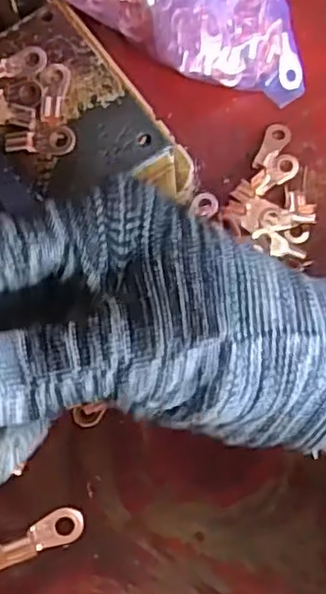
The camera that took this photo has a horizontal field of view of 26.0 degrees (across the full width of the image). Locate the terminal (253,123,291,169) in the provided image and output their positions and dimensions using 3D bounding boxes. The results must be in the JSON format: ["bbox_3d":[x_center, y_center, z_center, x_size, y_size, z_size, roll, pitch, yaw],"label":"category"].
[{"bbox_3d":[0.051,-0.071,0.330,0.012,0.004,0.026,26,78,7],"label":"terminal"}]

